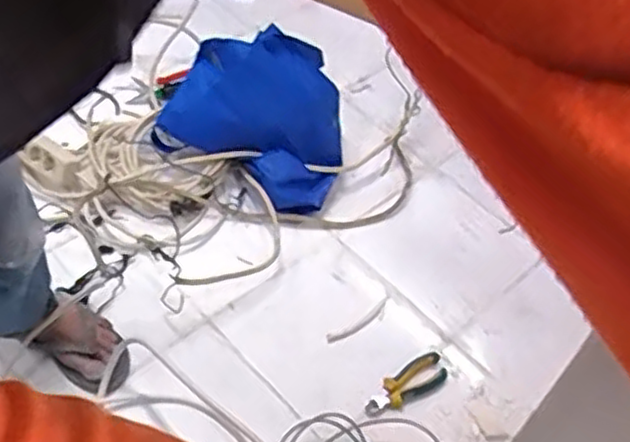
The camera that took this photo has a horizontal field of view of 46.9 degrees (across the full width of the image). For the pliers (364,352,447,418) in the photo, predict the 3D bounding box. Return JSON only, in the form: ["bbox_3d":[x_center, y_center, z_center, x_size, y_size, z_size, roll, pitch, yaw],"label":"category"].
[{"bbox_3d":[0.156,0.279,1.221,0.167,0.020,0.062,-26,58,-25],"label":"pliers"}]

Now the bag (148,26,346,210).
[{"bbox_3d":[-0.107,-0.223,1.457,0.374,0.174,0.283,26,53,15],"label":"bag"}]

